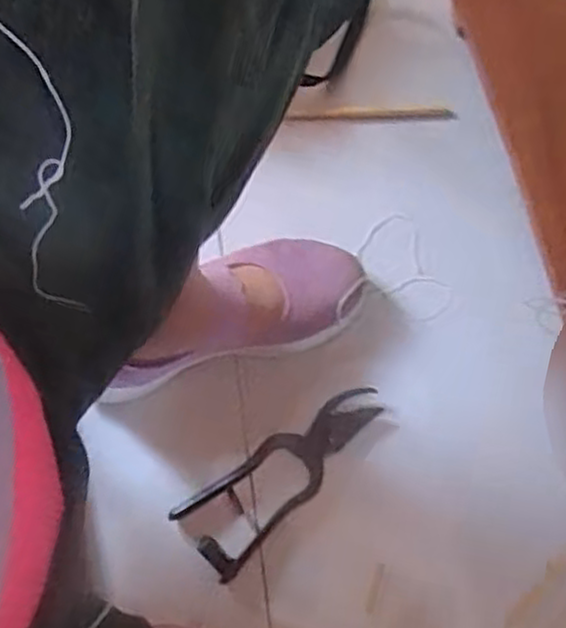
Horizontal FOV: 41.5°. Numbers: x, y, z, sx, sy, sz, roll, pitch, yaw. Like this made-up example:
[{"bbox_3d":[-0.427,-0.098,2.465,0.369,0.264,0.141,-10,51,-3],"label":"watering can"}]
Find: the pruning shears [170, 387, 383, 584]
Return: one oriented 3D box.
[{"bbox_3d":[-0.002,0.126,0.617,0.185,0.014,0.066,-43,75,-12],"label":"pruning shears"}]

